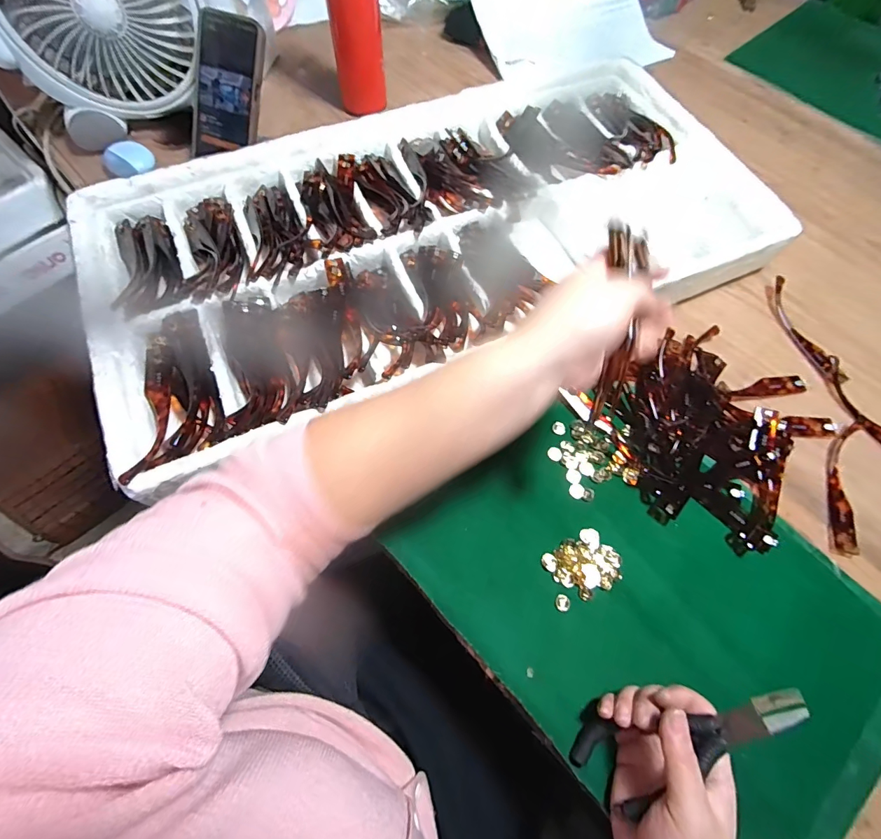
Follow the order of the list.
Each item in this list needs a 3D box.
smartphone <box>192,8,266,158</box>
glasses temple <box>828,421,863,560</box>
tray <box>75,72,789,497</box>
[{"bbox_3d":[-0.250,-0.384,0.490,0.081,0.142,0.017,20,26,3],"label":"smartphone"},{"bbox_3d":[0.386,0.062,0.399,0.023,0.008,0.133,21,68,7],"label":"glasses temple"},{"bbox_3d":[0.009,-0.214,0.471,0.724,0.063,0.374,-23,70,-11],"label":"tray"}]

